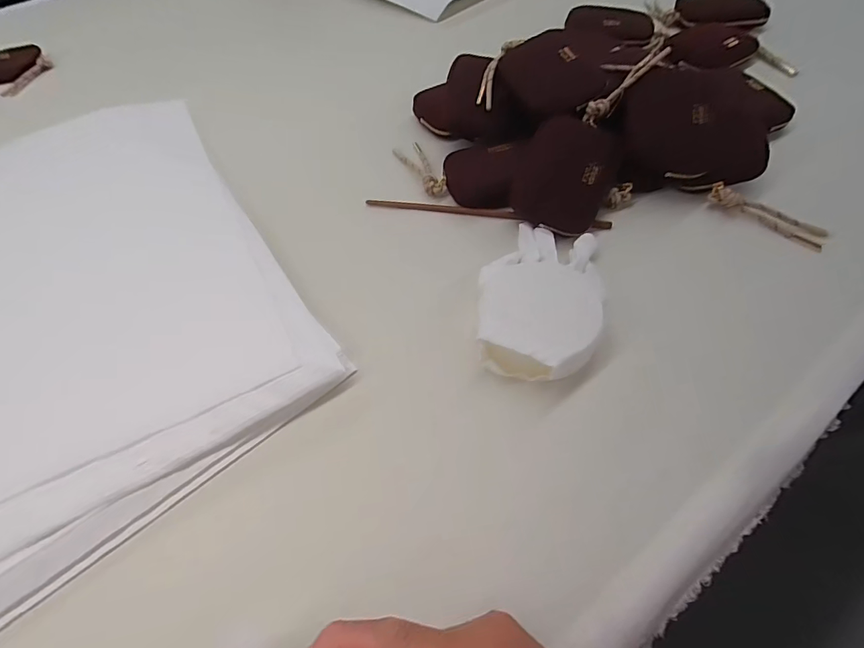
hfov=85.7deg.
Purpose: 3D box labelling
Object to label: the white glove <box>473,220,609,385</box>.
[{"bbox_3d":[0.090,-0.027,0.385,0.095,0.029,0.164,6,55,9],"label":"white glove"}]

